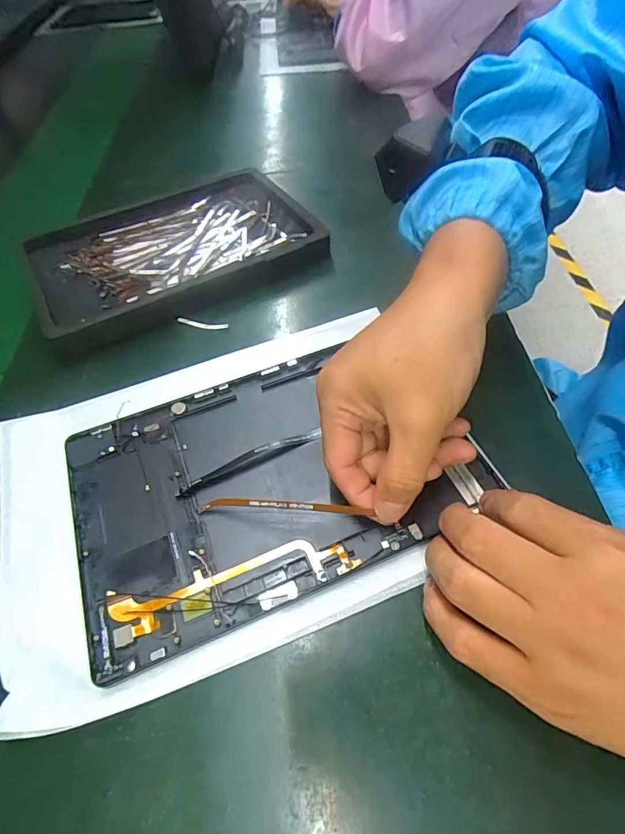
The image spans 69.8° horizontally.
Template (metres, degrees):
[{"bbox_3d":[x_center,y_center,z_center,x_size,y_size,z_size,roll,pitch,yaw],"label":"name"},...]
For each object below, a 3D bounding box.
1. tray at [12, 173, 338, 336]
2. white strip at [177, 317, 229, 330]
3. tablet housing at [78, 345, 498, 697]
[{"bbox_3d":[-0.122,-0.152,0.401,0.241,0.026,0.153,-26,55,-14],"label":"tray"},{"bbox_3d":[-0.088,-0.074,0.361,0.042,0.005,0.006,5,54,9],"label":"white strip"},{"bbox_3d":[-0.027,0.033,0.276,0.228,0.011,0.154,-20,55,-12],"label":"tablet housing"}]

